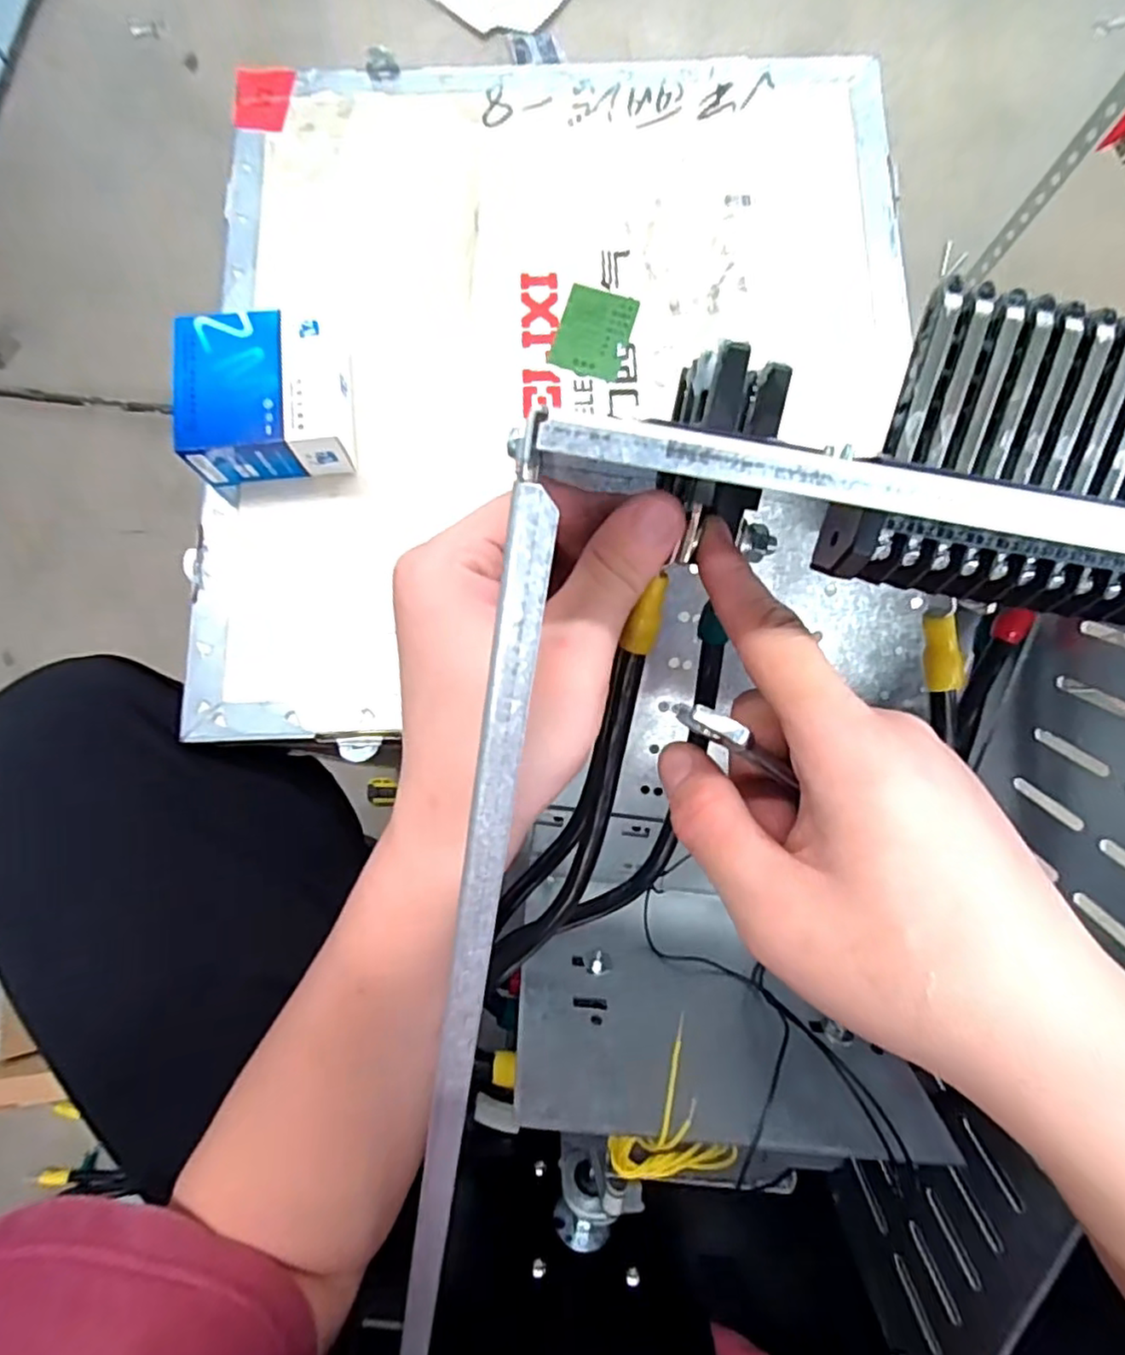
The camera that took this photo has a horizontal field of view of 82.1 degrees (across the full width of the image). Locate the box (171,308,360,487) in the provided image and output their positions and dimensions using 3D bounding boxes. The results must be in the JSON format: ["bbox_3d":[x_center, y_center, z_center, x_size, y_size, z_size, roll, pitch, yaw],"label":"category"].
[{"bbox_3d":[-0.165,-0.159,0.367,0.090,0.038,0.080,-4,79,-1],"label":"box"}]

